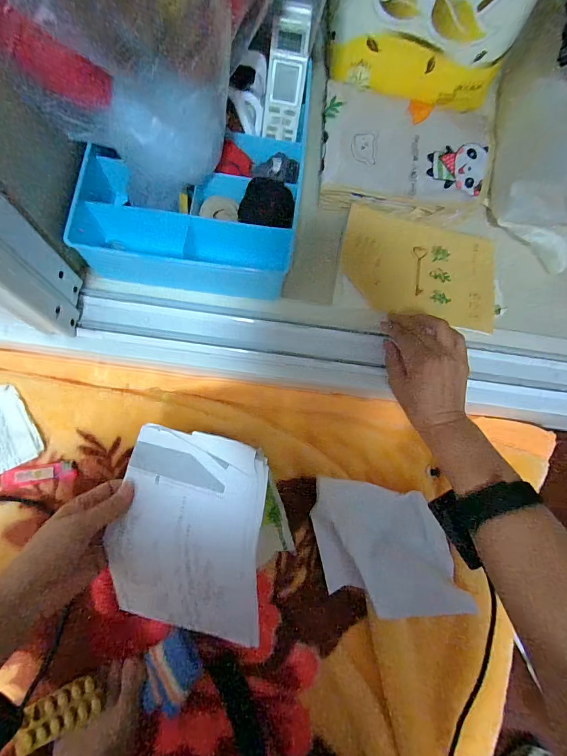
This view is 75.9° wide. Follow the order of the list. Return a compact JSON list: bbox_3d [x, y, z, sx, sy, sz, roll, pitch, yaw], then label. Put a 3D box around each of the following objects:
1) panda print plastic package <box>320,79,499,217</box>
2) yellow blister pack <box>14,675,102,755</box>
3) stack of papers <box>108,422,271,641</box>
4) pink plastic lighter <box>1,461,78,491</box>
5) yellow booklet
[{"bbox_3d":[0.176,-0.314,0.498,0.243,0.022,0.175,4,82,-3],"label":"panda print plastic package"},{"bbox_3d":[-0.239,0.357,0.385,0.083,0.011,0.044,-23,84,-7],"label":"yellow blister pack"},{"bbox_3d":[-0.086,0.146,0.332,0.145,0.041,0.193,9,94,22],"label":"stack of papers"},{"bbox_3d":[-0.285,0.113,0.424,0.077,0.009,0.021,-9,83,-5],"label":"pink plastic lighter"},{"bbox_3d":[0.179,-0.147,0.478,0.202,0.017,0.138,12,82,-2],"label":"yellow booklet"}]

